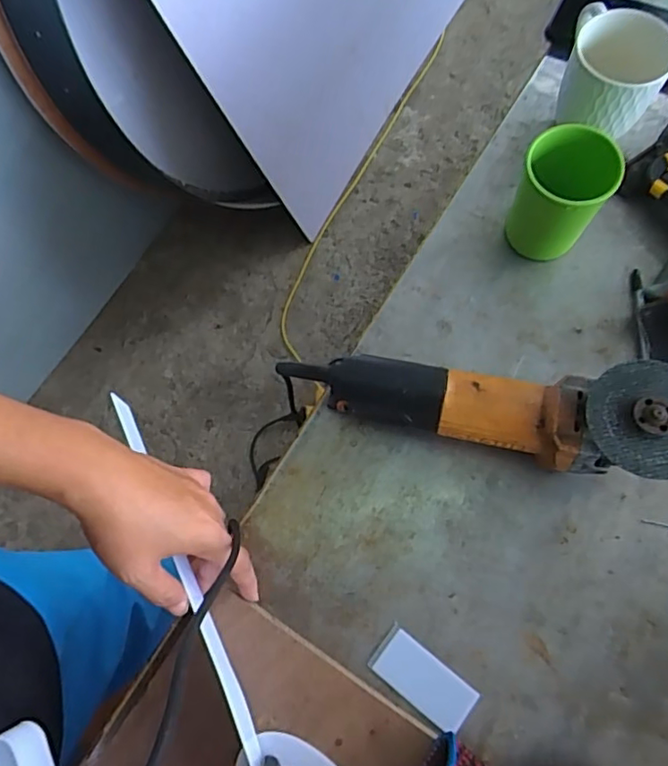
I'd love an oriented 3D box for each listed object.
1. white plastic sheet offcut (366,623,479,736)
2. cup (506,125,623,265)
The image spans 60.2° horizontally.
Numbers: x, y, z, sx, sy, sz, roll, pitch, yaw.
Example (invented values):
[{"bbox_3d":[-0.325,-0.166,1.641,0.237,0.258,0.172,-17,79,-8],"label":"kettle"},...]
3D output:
[{"bbox_3d":[0.069,0.234,0.453,0.081,0.005,0.038,37,79,15],"label":"white plastic sheet offcut"},{"bbox_3d":[0.195,-0.161,0.514,0.072,0.112,0.069,-1,72,5],"label":"cup"}]

